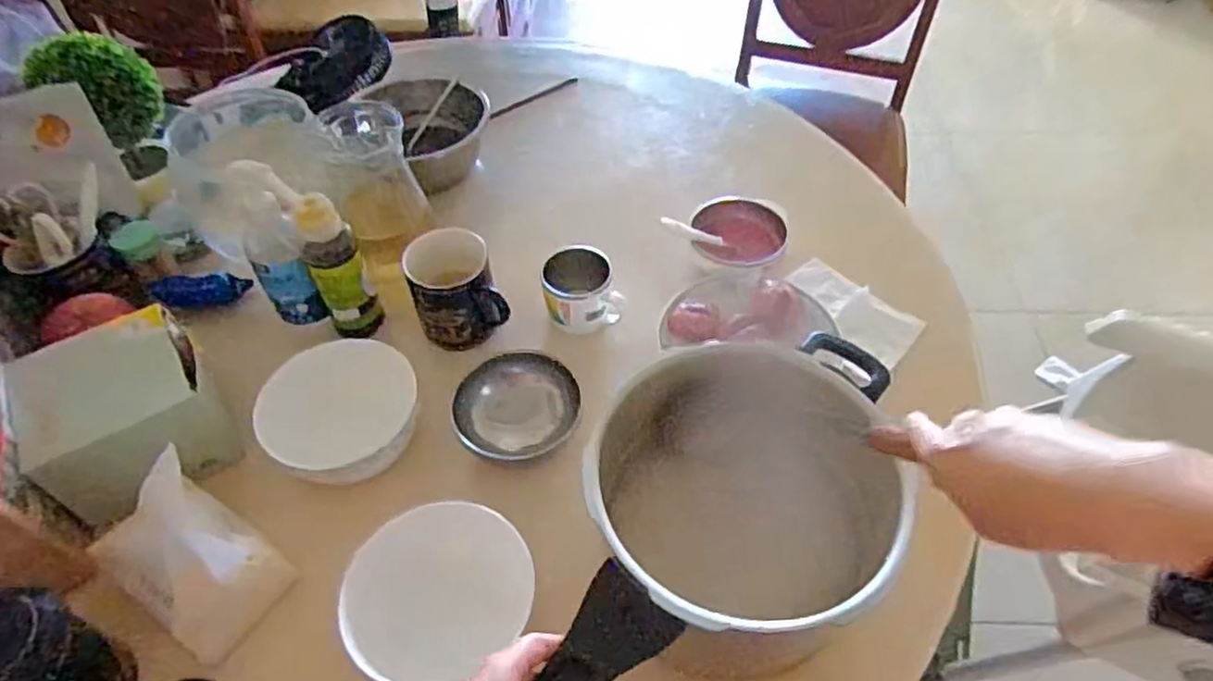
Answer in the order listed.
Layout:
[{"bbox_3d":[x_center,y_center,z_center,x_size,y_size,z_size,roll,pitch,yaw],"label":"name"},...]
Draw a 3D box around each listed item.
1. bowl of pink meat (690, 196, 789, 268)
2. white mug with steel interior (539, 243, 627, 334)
[{"bbox_3d":[0.164,-0.122,0.863,0.114,0.047,0.123,0,51,0],"label":"bowl of pink meat"},{"bbox_3d":[-0.031,-0.056,0.803,0.081,0.075,0.077,-14,52,-12],"label":"white mug with steel interior"}]

